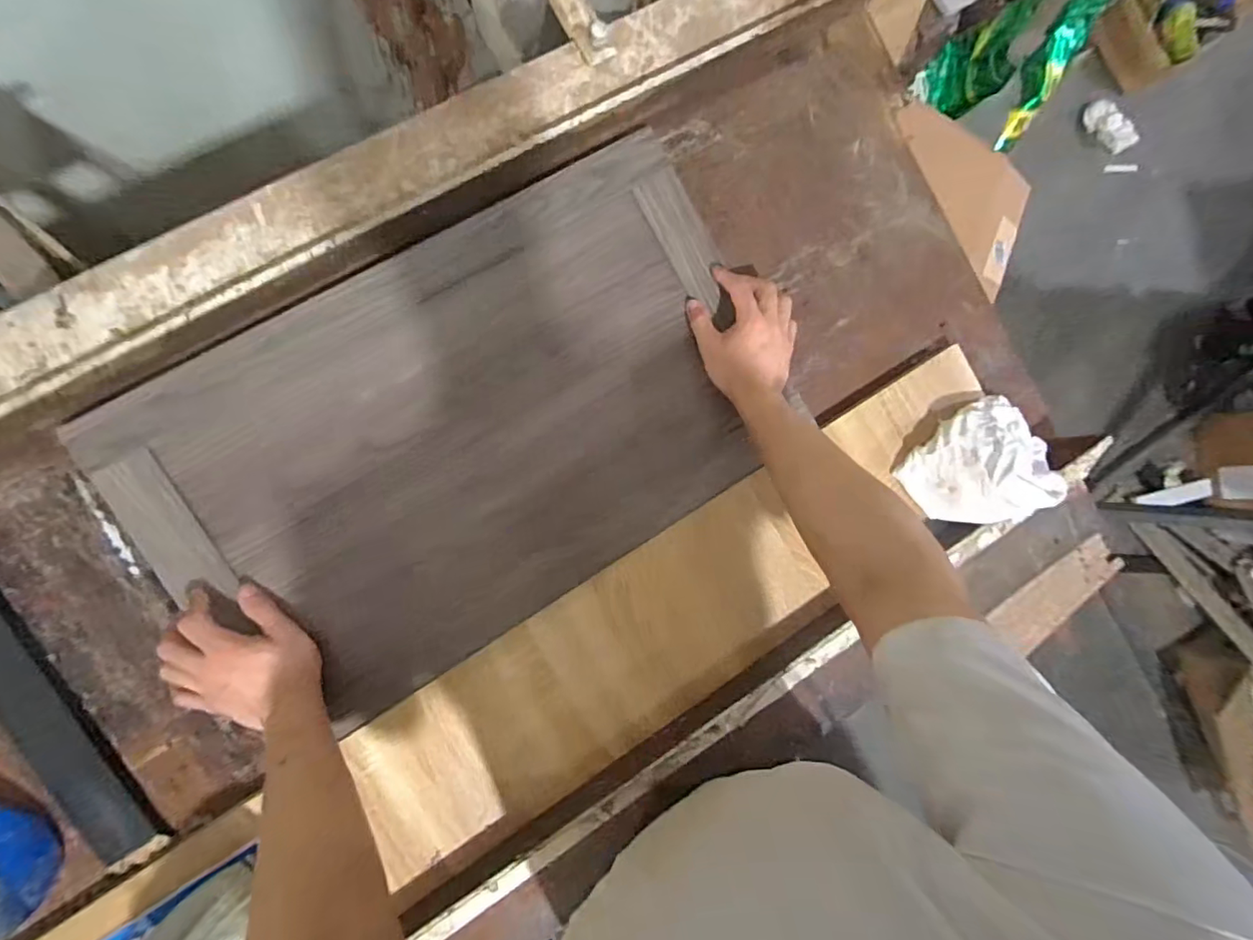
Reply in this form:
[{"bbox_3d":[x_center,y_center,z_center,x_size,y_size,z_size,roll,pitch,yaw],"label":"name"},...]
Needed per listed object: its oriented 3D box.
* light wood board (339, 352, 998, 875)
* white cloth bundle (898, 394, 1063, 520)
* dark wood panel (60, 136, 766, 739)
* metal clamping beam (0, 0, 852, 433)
[{"bbox_3d":[0.084,0.136,0.569,0.783,0.024,0.155,-32,91,-9],"label":"light wood board"},{"bbox_3d":[0.411,-0.001,0.607,0.161,0.061,0.136,-32,90,-7],"label":"white cloth bundle"},{"bbox_3d":[-0.152,-0.037,0.546,0.616,0.040,0.380,-31,91,-9],"label":"dark wood panel"},{"bbox_3d":[-0.296,-0.244,0.518,1.370,0.042,0.107,-31,93,-8],"label":"metal clamping beam"}]

